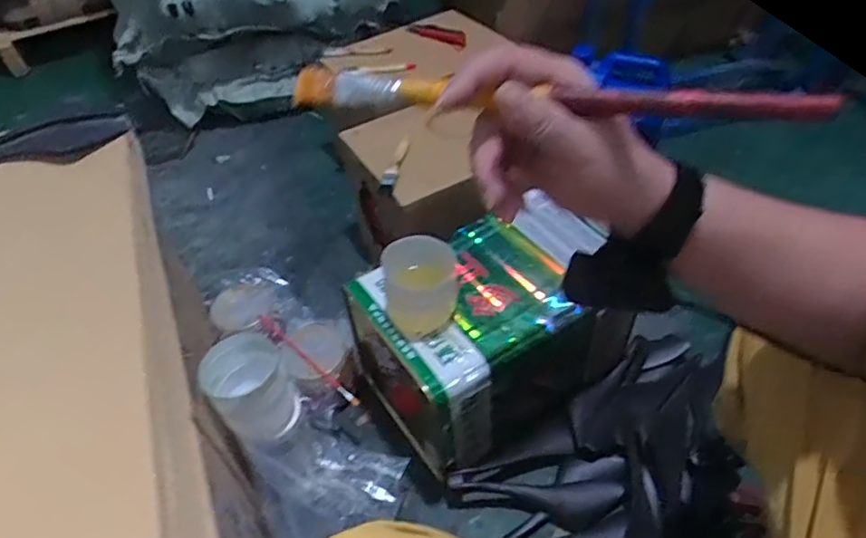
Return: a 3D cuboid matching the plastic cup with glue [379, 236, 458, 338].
[{"bbox_3d":[-0.014,0.020,0.746,0.092,0.093,0.094,-3,46,3],"label":"plastic cup with glue"}]

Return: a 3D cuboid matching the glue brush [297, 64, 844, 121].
[{"bbox_3d":[0.054,-0.091,0.306,0.277,0.023,0.021,7,48,15],"label":"glue brush"}]

